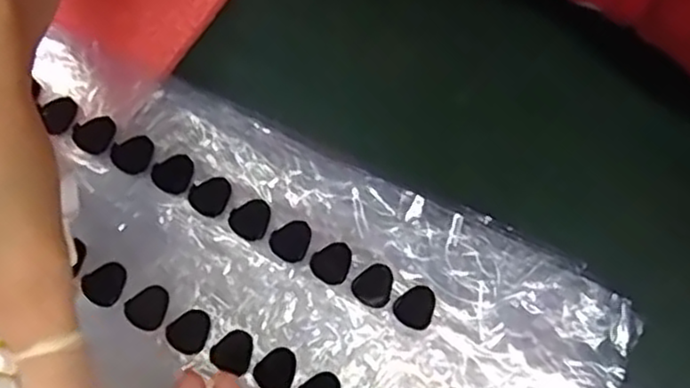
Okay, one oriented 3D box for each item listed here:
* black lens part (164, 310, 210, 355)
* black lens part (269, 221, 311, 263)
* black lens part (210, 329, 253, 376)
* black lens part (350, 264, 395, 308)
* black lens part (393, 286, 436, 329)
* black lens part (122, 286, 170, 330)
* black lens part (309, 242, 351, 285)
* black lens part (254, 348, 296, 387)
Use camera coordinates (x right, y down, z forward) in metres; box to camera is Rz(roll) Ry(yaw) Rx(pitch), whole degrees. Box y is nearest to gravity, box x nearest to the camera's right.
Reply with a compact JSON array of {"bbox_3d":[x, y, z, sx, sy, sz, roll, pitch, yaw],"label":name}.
[{"bbox_3d":[-0.062,0.055,0.281,0.018,0.004,0.015,-42,78,-11],"label":"black lens part"},{"bbox_3d":[-0.022,0.018,0.288,0.015,0.004,0.018,34,77,9],"label":"black lens part"},{"bbox_3d":[-0.045,0.062,0.279,0.015,0.004,0.017,19,75,5],"label":"black lens part"},{"bbox_3d":[0.012,0.037,0.285,0.015,0.005,0.018,43,78,11],"label":"black lens part"},{"bbox_3d":[0.029,0.045,0.285,0.015,0.005,0.018,35,77,9],"label":"black lens part"},{"bbox_3d":[-0.079,0.046,0.283,0.018,0.004,0.015,-41,86,-20],"label":"black lens part"},{"bbox_3d":[-0.006,0.027,0.287,0.015,0.004,0.017,25,76,7],"label":"black lens part"},{"bbox_3d":[-0.027,0.070,0.276,0.015,0.004,0.018,44,79,11],"label":"black lens part"}]

